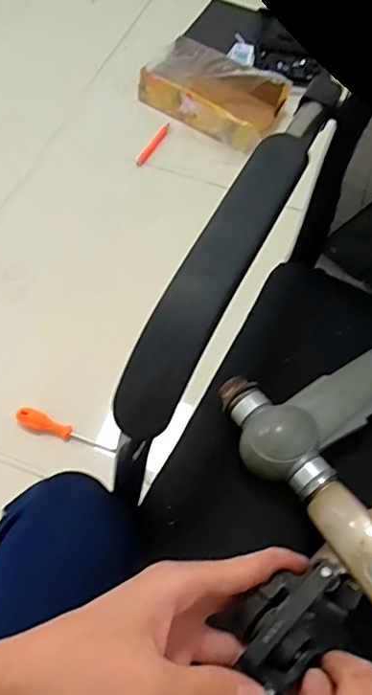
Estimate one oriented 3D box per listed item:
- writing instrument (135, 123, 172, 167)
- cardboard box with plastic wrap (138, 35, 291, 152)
[{"bbox_3d":[-0.087,-0.535,1.415,0.025,0.020,0.192,23,63,9],"label":"writing instrument"},{"bbox_3d":[0.074,-0.711,1.468,0.364,0.072,0.282,32,64,13],"label":"cardboard box with plastic wrap"}]

